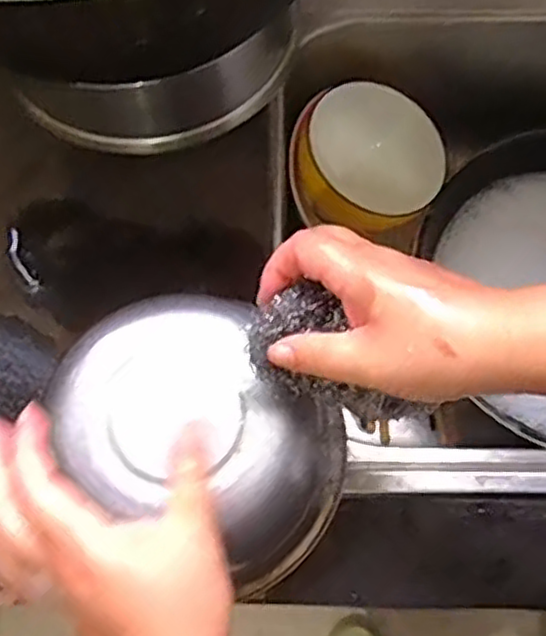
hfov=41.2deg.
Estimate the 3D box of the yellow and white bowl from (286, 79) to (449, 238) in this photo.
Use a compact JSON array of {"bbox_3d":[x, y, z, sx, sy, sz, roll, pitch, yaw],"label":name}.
[{"bbox_3d":[0.080,-0.133,0.653,0.127,0.093,0.143,36,74,14],"label":"yellow and white bowl"}]

